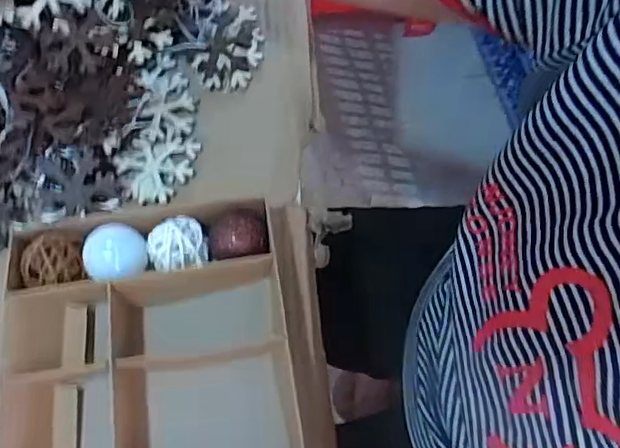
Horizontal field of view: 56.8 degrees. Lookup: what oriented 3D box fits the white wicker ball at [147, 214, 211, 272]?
[{"bbox_3d":[-0.085,0.016,0.373,0.037,0.033,0.037,0,68,-1],"label":"white wicker ball"}]

